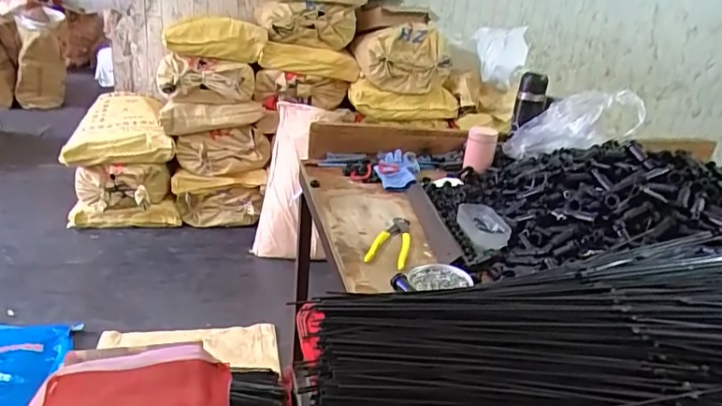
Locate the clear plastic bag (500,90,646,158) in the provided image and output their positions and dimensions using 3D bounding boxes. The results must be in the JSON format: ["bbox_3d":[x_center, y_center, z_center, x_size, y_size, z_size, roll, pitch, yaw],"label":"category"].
[{"bbox_3d":[0.444,-0.164,1.138,0.288,0.109,0.073,-20,10,32],"label":"clear plastic bag"}]

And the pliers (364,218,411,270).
[{"bbox_3d":[0.054,0.061,0.870,0.059,0.015,0.160,11,23,12],"label":"pliers"}]

